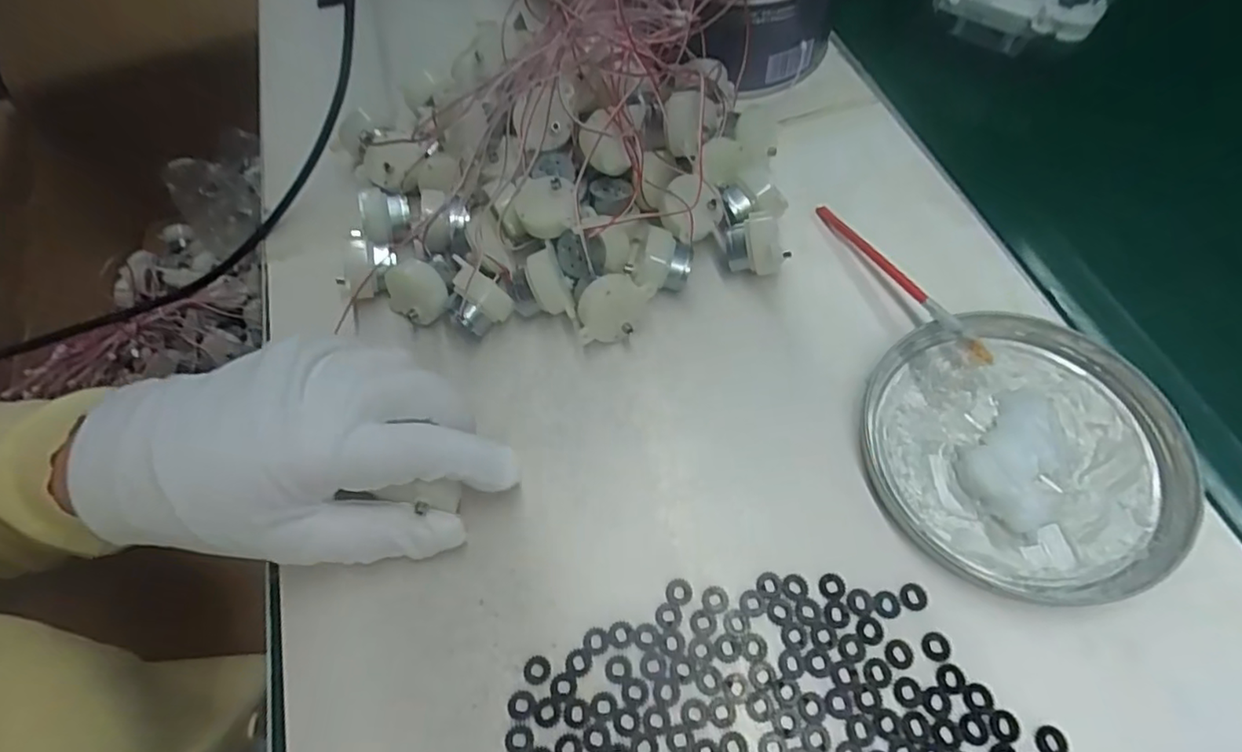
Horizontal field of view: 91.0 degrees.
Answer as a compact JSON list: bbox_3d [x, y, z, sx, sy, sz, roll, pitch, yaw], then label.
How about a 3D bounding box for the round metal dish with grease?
[{"bbox_3d":[0.176,0.030,0.269,0.126,0.016,0.128,-1,62,1],"label":"round metal dish with grease"}]

